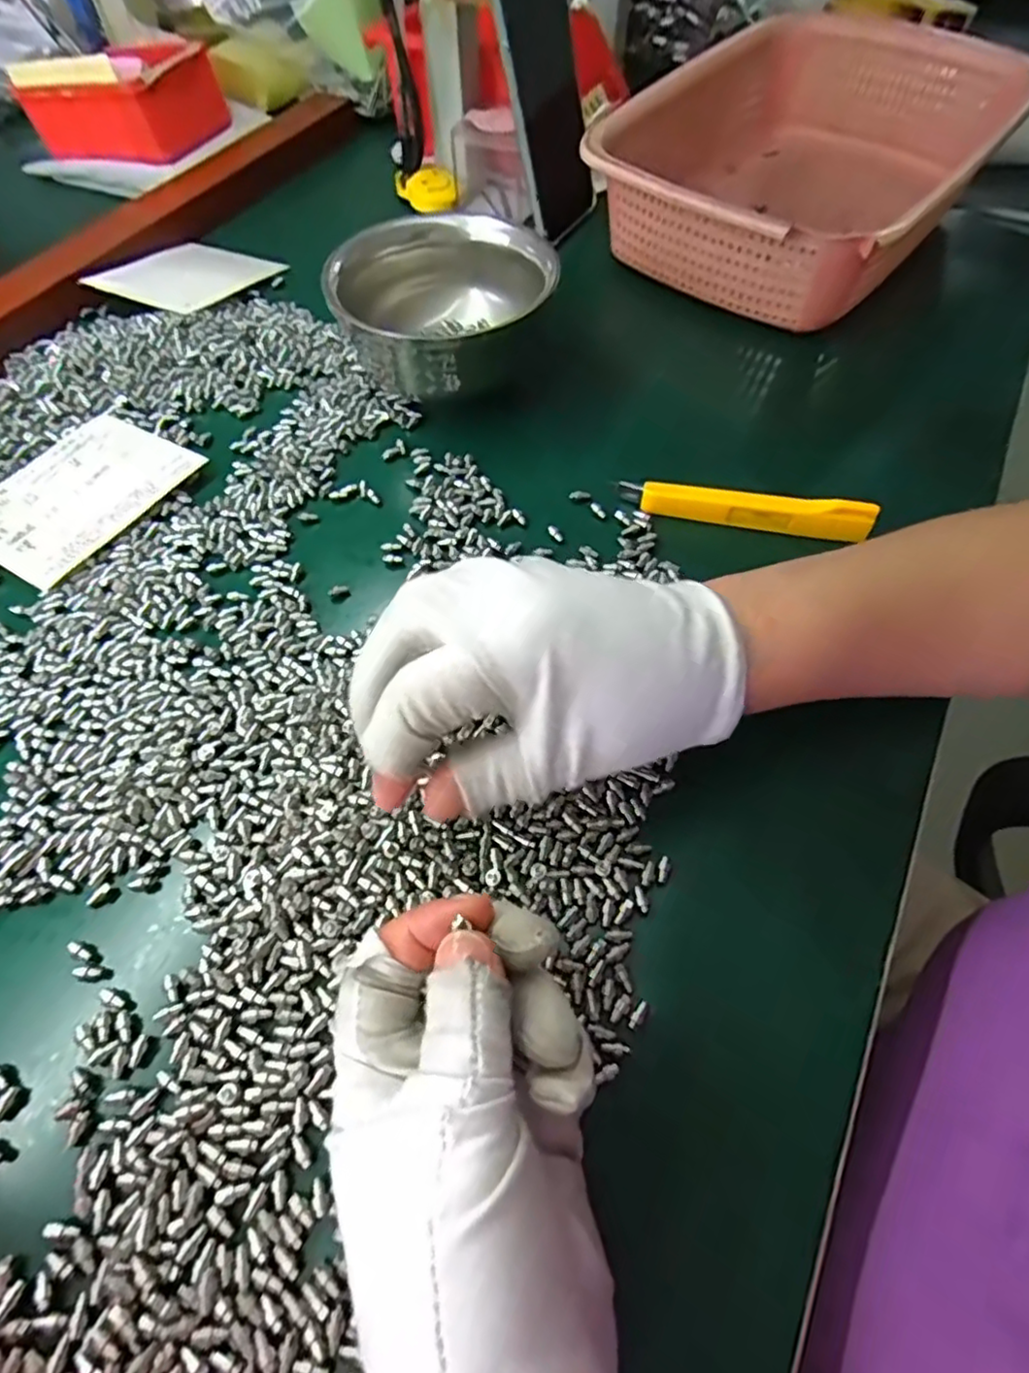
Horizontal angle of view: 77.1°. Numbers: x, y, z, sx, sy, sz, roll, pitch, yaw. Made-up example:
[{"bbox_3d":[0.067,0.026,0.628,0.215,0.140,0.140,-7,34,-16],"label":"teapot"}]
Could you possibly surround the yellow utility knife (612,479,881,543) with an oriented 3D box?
[{"bbox_3d":[0.117,-0.093,0.331,0.124,0.025,0.009,12,60,8],"label":"yellow utility knife"}]

